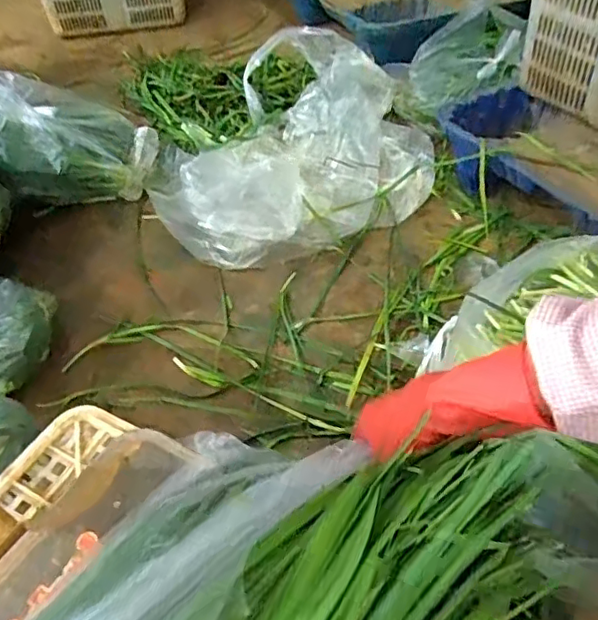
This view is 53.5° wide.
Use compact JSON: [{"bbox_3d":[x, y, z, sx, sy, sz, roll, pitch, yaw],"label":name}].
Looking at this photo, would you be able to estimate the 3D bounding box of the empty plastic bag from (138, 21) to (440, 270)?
[{"bbox_3d":[-0.029,-0.304,1.108,0.498,0.186,0.419,-23,49,-18],"label":"empty plastic bag"}]

